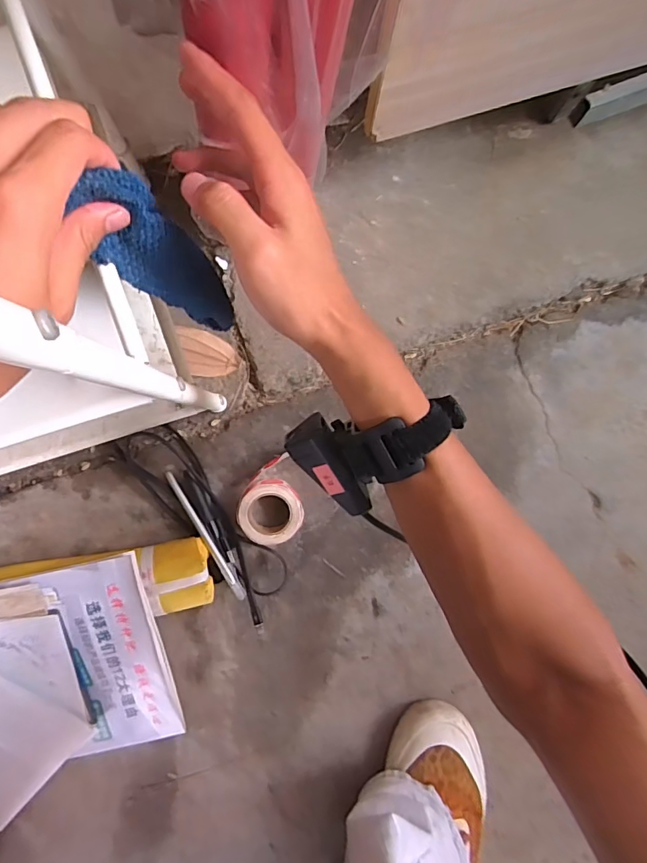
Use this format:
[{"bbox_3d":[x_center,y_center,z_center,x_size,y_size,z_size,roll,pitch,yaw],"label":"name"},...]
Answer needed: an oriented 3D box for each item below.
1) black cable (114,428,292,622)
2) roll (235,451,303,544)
[{"bbox_3d":[-0.118,0.086,0.494,0.060,0.029,0.220,-40,95,-3],"label":"black cable"},{"bbox_3d":[-0.056,0.073,0.496,0.065,0.031,0.078,-23,94,-4],"label":"roll"}]

